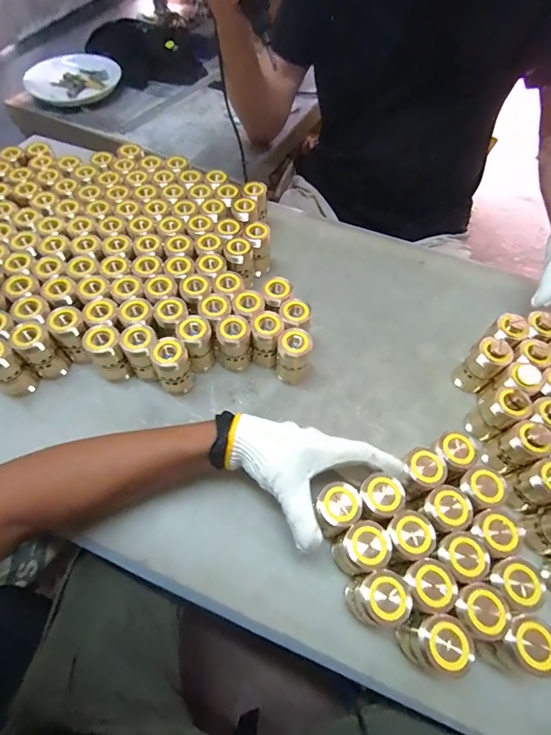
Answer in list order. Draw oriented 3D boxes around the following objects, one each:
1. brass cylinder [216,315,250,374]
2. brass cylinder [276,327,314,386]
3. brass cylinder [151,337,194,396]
[{"bbox_3d":[-0.051,-0.030,0.479,0.040,0.074,0.043,1,60,-1],"label":"brass cylinder"},{"bbox_3d":[0.022,-0.009,0.471,0.038,0.081,0.036,1,60,-1],"label":"brass cylinder"},{"bbox_3d":[-0.122,0.002,0.453,0.039,0.074,0.035,-24,63,-14],"label":"brass cylinder"}]

